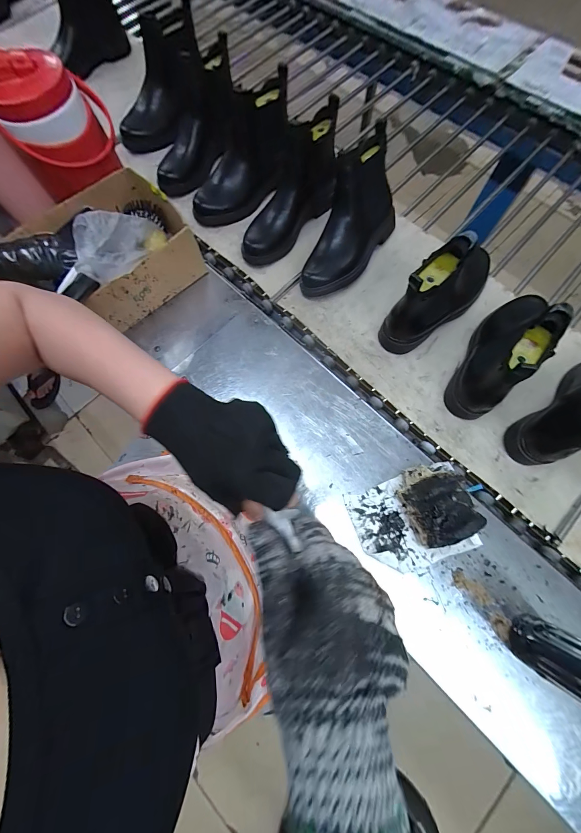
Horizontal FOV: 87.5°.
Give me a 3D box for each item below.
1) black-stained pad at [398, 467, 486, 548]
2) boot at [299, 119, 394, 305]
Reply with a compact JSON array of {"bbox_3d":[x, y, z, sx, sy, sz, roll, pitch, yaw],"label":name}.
[{"bbox_3d":[0.199,0.119,0.420,0.075,0.090,0.099,-26,73,-6],"label":"black-stained pad"},{"bbox_3d":[0.120,-0.358,0.564,0.110,0.152,0.262,26,75,10],"label":"boot"}]

